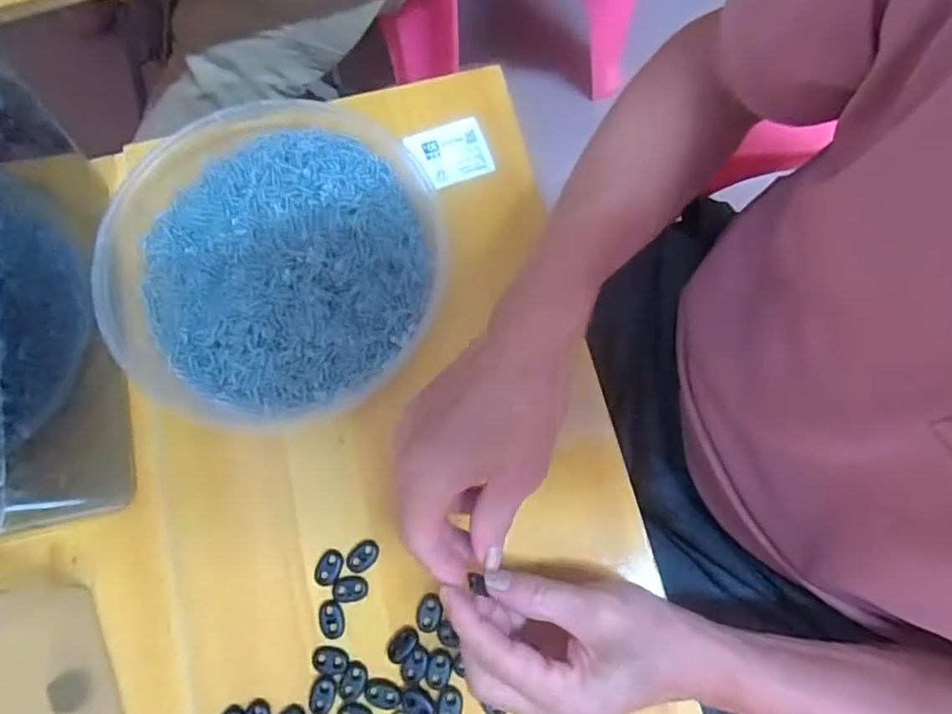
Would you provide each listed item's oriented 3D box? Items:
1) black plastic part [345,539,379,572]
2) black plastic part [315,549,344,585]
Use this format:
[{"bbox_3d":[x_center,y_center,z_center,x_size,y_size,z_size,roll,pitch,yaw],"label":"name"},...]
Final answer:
[{"bbox_3d":[-0.072,0.126,0.379,0.022,0.004,0.014,-41,80,-10],"label":"black plastic part"},{"bbox_3d":[-0.093,0.133,0.377,0.015,0.004,0.022,25,77,6],"label":"black plastic part"}]

